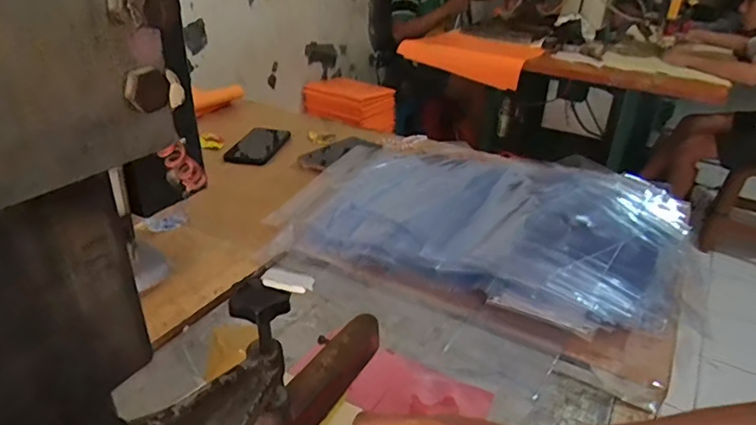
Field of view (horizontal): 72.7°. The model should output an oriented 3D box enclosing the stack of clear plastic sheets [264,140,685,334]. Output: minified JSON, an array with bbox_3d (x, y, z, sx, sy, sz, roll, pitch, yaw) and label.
[{"bbox_3d":[0.155,-0.011,0.740,0.513,0.063,0.425,15,32,24],"label":"stack of clear plastic sheets"}]

